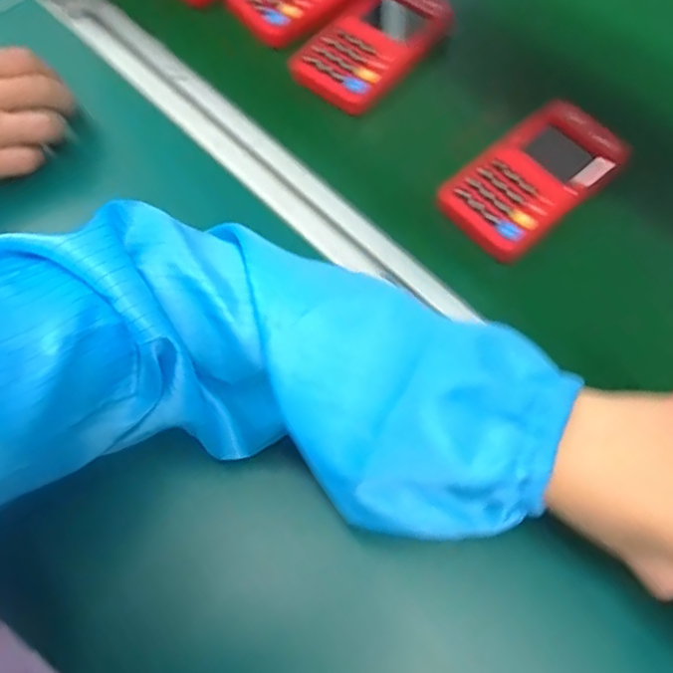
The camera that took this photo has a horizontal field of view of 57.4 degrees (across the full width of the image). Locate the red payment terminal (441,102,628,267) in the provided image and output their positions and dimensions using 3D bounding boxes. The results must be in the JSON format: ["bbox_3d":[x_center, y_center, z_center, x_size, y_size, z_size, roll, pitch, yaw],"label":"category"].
[{"bbox_3d":[0.146,-0.119,0.450,0.145,0.018,0.075,-39,70,-15],"label":"red payment terminal"}]

